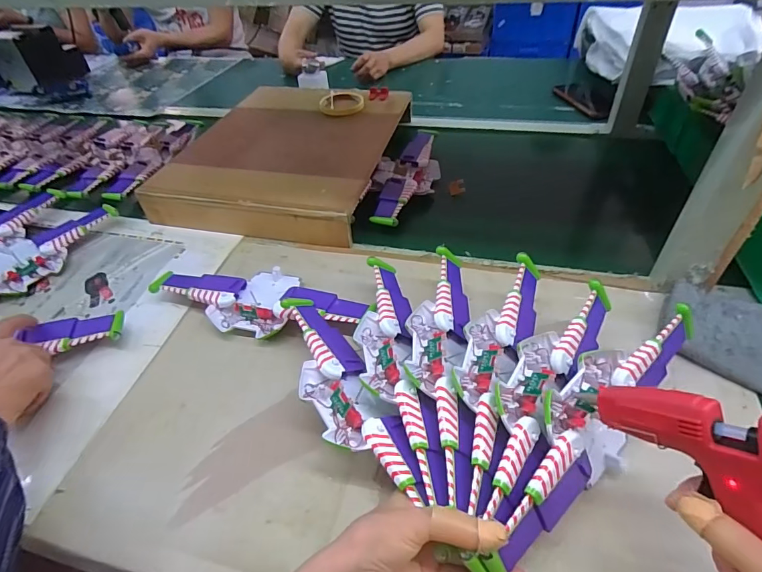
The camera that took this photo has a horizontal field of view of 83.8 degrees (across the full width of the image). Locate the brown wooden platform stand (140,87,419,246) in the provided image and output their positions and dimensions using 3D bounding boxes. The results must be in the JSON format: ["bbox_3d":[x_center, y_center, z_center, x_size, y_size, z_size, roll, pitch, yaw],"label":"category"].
[{"bbox_3d":[-0.162,-0.251,0.791,0.352,0.081,0.441,8,44,12],"label":"brown wooden platform stand"}]

